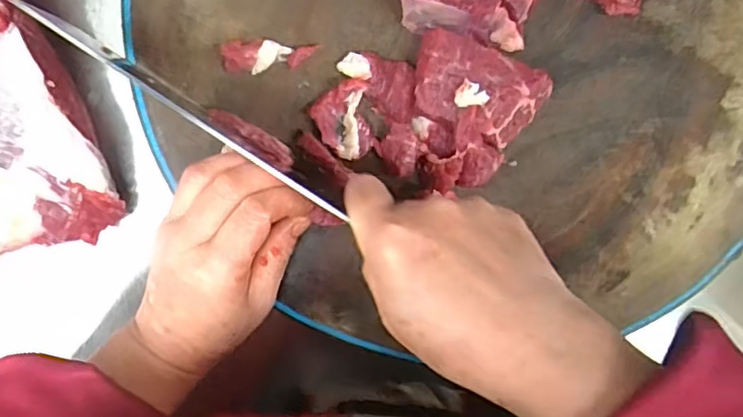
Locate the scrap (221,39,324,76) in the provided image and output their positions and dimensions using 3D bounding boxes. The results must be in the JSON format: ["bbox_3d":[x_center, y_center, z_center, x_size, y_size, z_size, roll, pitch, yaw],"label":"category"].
[{"bbox_3d":[-0.056,-0.084,0.339,0.051,0.013,0.017,0,95,-3],"label":"scrap"}]

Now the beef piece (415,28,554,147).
[{"bbox_3d":[0.058,-0.066,0.339,0.072,0.030,0.046,21,93,-5],"label":"beef piece"}]

